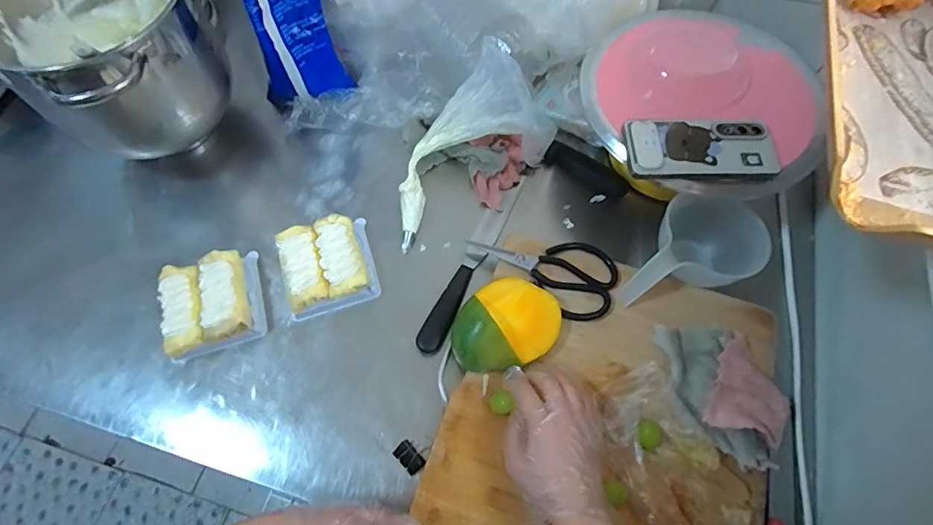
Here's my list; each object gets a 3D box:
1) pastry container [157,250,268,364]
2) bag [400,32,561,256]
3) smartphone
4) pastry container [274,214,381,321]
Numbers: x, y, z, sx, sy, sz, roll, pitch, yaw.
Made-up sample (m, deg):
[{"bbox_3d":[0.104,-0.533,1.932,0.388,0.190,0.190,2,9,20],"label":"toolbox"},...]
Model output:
[{"bbox_3d":[-0.306,0.047,0.575,0.103,0.056,0.111,-18,66,-9],"label":"pastry container"},{"bbox_3d":[-0.011,-0.150,0.608,0.244,0.148,0.130,-36,70,-16],"label":"bag"},{"bbox_3d":[0.260,-0.128,0.532,0.163,0.013,0.074,-1,64,-1],"label":"smartphone"},{"bbox_3d":[-0.175,0.001,0.596,0.111,0.052,0.113,-14,65,-8],"label":"pastry container"}]

